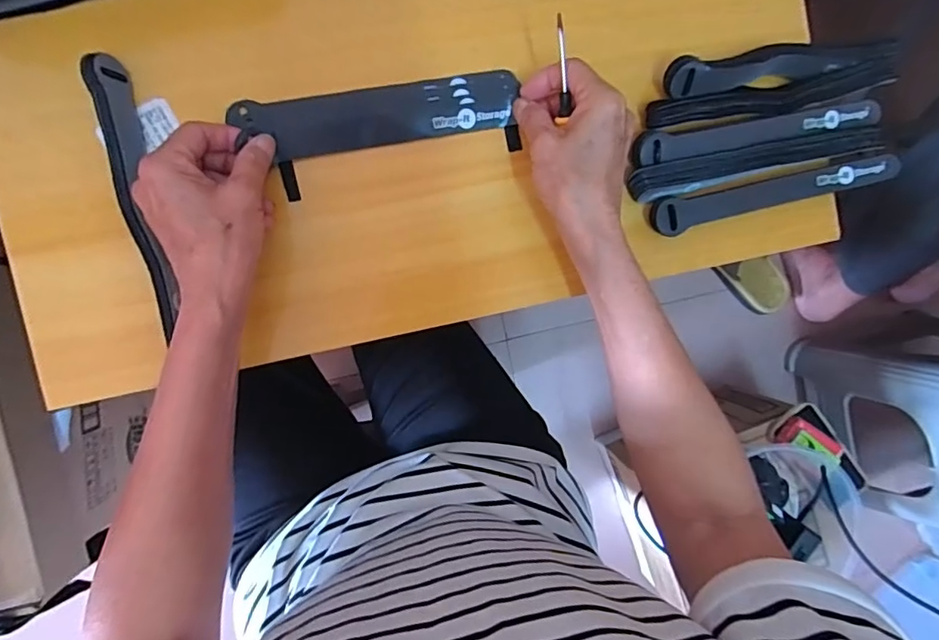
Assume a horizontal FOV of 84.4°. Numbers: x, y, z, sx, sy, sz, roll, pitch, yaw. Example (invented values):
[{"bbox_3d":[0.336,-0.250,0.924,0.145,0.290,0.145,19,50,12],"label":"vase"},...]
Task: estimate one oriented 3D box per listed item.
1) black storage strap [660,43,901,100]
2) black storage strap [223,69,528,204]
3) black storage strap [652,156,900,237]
[{"bbox_3d":[0.231,-0.189,0.386,0.179,0.027,0.026,-11,94,-7],"label":"black storage strap"},{"bbox_3d":[-0.060,-0.133,0.363,0.191,0.013,0.062,-11,94,-6],"label":"black storage strap"},{"bbox_3d":[0.228,-0.097,0.395,0.195,0.026,0.027,-15,95,-7],"label":"black storage strap"}]

